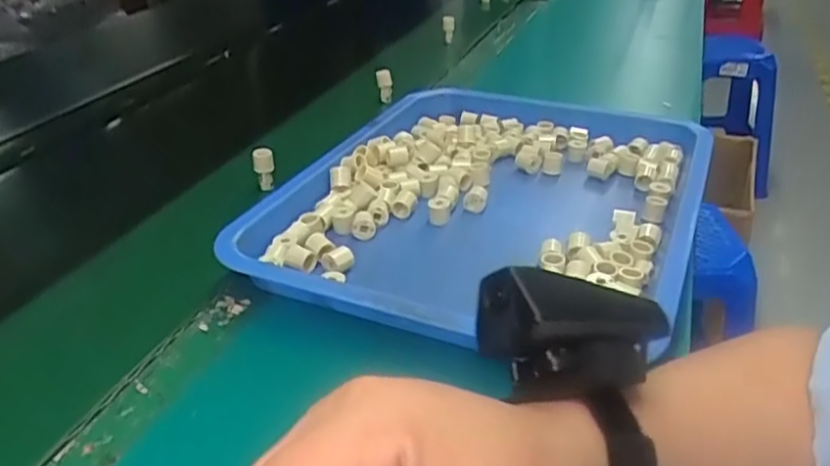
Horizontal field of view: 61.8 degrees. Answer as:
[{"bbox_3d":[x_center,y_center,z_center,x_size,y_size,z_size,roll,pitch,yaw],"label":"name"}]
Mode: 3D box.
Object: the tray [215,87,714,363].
[{"bbox_3d":[0.069,-0.042,0.655,0.374,0.047,0.430,11,32,22],"label":"tray"}]

